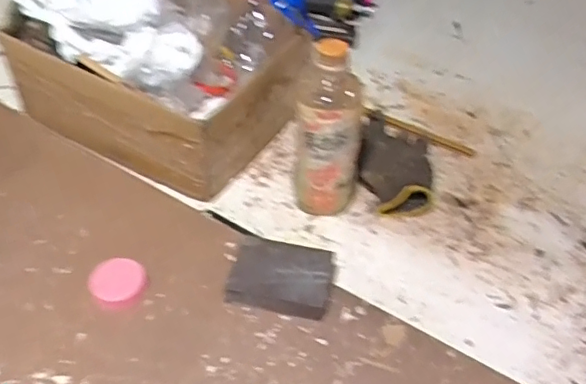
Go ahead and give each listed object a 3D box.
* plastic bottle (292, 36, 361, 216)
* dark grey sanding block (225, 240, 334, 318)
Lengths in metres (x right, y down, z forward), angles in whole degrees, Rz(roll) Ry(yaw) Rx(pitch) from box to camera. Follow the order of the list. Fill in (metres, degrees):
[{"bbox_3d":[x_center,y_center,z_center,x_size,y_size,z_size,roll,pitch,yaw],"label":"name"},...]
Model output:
[{"bbox_3d":[0.038,-0.057,0.595,0.070,0.196,0.059,7,46,4],"label":"plastic bottle"},{"bbox_3d":[-0.011,0.086,0.560,0.095,0.031,0.080,10,47,7],"label":"dark grey sanding block"}]

